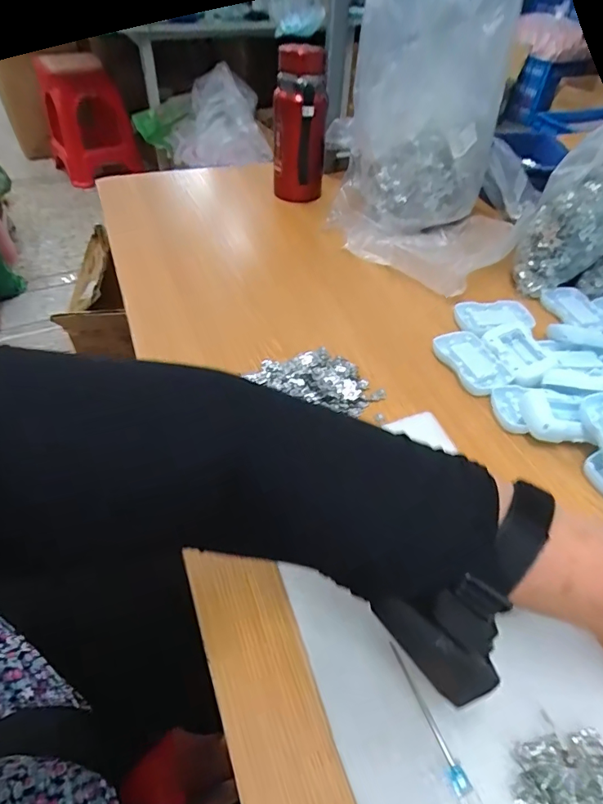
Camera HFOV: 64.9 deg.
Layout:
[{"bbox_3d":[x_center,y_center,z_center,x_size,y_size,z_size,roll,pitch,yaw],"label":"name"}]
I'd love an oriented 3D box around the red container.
[{"bbox_3d":[-0.003,-0.458,0.808,0.087,0.236,0.099,5,46,1],"label":"red container"}]

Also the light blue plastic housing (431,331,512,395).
[{"bbox_3d":[0.189,-0.045,0.529,0.051,0.014,0.094,-12,48,-15],"label":"light blue plastic housing"}]

